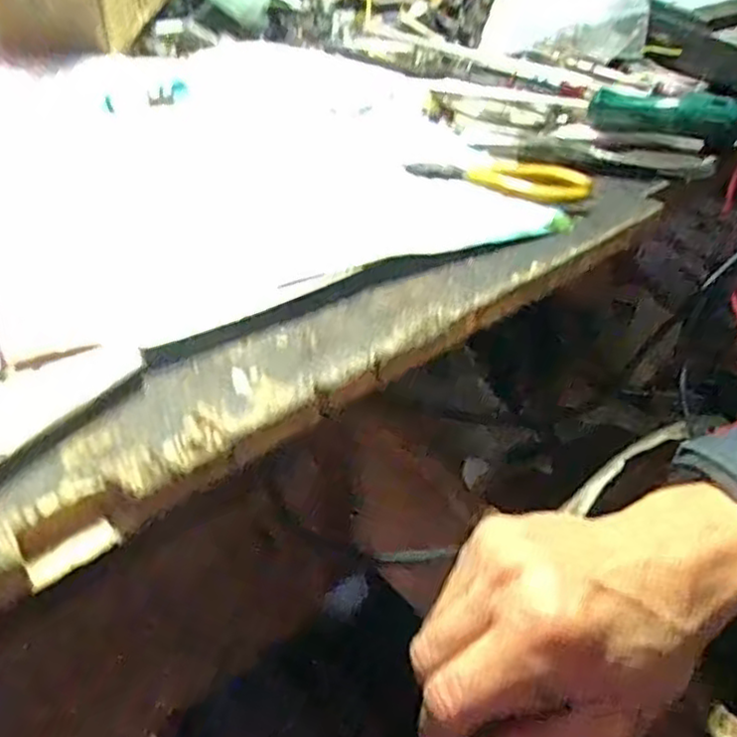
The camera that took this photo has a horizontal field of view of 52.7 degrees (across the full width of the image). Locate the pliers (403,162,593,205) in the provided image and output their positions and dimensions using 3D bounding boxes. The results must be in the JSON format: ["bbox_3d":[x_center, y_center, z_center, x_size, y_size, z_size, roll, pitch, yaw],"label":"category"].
[{"bbox_3d":[0.077,-0.110,0.434,0.100,0.016,0.042,18,41,17],"label":"pliers"}]

